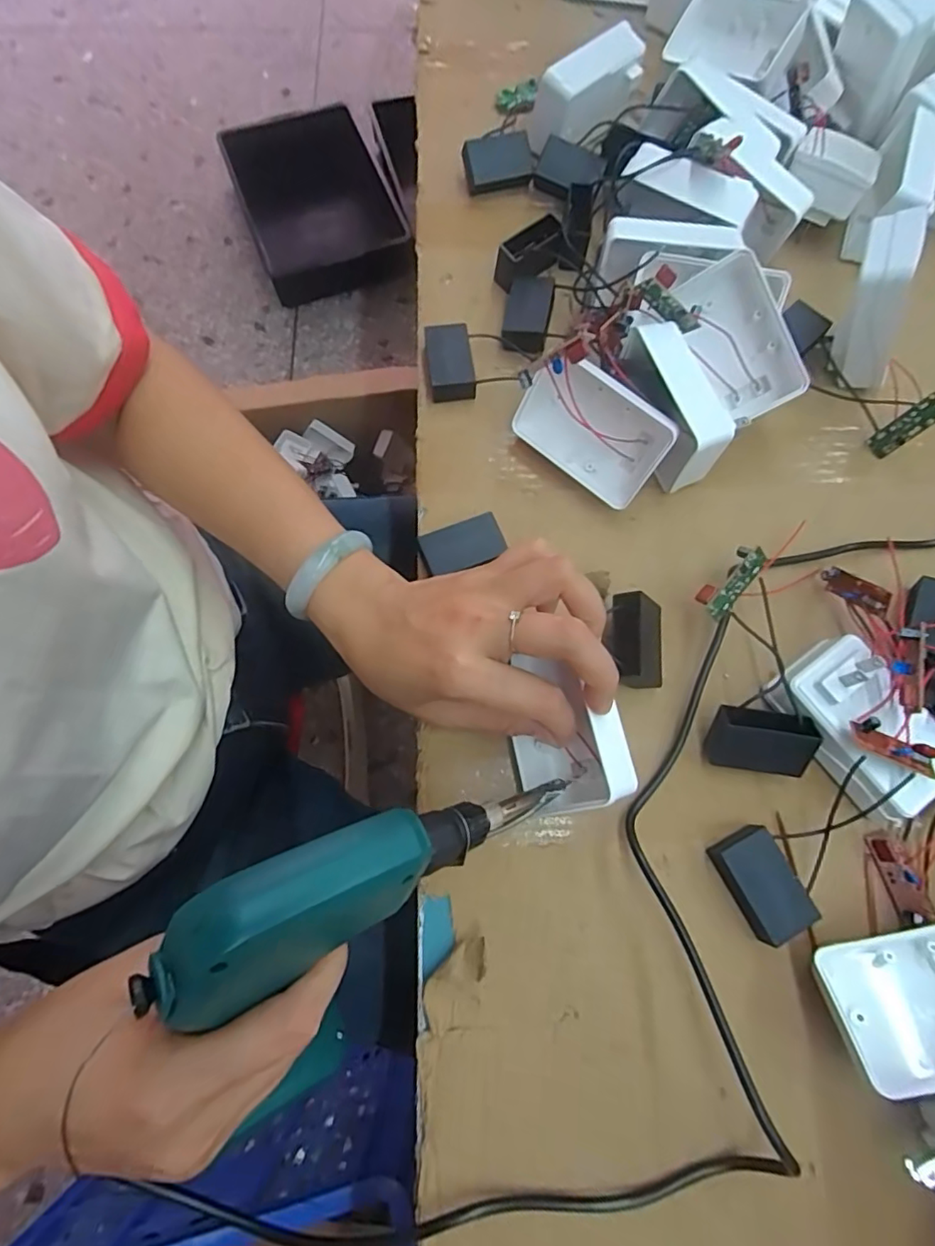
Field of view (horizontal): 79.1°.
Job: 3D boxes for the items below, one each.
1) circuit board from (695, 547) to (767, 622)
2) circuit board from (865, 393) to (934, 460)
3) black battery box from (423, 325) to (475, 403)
[{"bbox_3d":[0.146,-0.022,0.314,0.018,0.012,0.042,42,89,-21],"label":"circuit board"},{"bbox_3d":[0.274,-0.122,0.353,0.016,0.044,0.004,44,56,3],"label":"circuit board"},{"bbox_3d":[-0.012,-0.172,0.375,0.029,0.020,0.050,-6,73,-3],"label":"black battery box"}]

